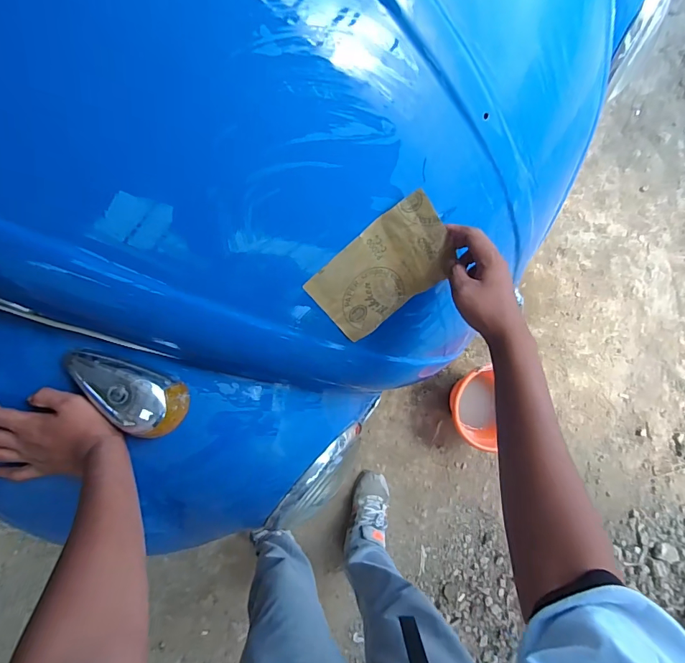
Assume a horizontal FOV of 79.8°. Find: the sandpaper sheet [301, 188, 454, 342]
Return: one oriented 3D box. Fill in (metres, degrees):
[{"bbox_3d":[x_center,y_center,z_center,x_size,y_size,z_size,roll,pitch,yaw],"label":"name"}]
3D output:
[{"bbox_3d":[0.052,-0.068,0.486,0.166,0.018,0.114,-39,123,5],"label":"sandpaper sheet"}]

